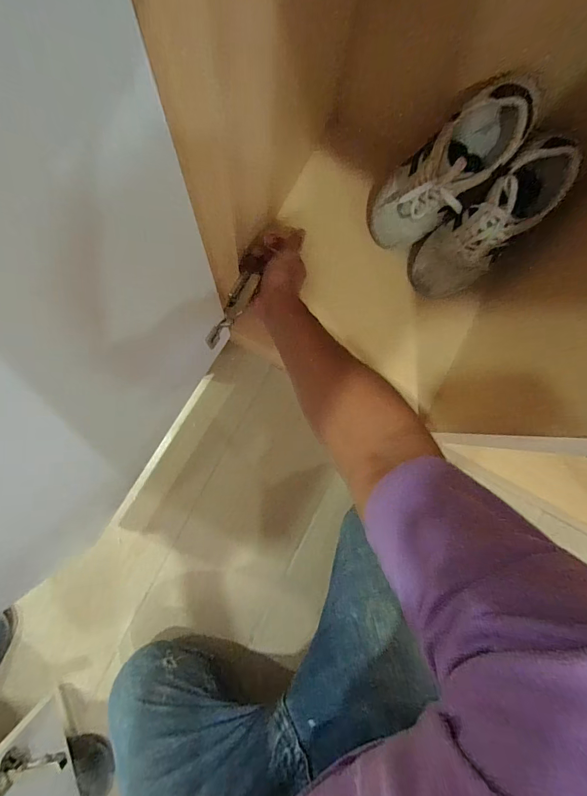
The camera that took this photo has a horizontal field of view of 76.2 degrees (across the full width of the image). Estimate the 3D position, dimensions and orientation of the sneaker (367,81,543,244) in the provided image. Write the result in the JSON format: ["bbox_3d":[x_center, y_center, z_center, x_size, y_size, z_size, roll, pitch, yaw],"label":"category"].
[{"bbox_3d":[0.201,-0.304,0.511,0.101,0.242,0.103,-35,91,-44],"label":"sneaker"}]

